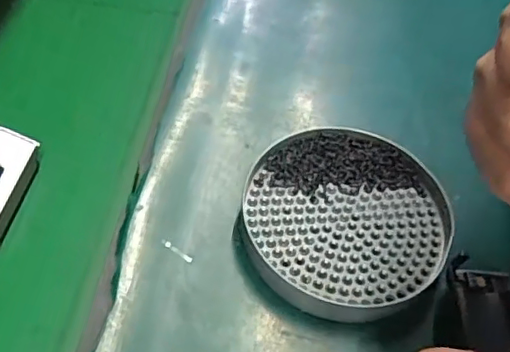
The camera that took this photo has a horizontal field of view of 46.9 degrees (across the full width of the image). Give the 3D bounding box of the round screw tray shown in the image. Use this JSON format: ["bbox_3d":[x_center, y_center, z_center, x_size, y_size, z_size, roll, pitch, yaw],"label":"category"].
[{"bbox_3d":[0.051,0.022,0.328,0.118,0.018,0.110,2,54,-2],"label":"round screw tray"}]

